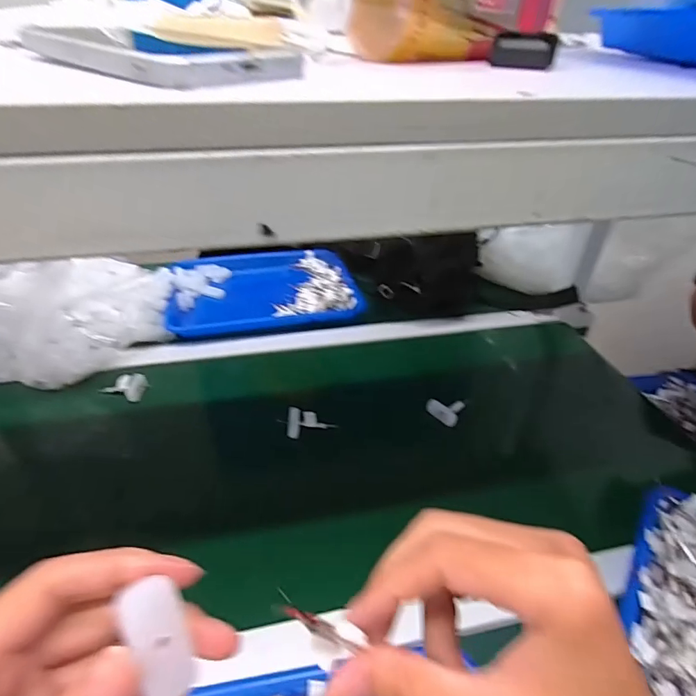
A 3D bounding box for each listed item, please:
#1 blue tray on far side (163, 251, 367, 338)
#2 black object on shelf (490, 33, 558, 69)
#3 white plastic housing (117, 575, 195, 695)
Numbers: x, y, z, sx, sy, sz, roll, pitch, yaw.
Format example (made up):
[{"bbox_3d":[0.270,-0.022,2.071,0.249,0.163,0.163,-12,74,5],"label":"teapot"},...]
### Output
[{"bbox_3d":[-0.154,-0.119,0.856,0.312,0.023,0.252,-6,39,-12],"label":"blue tray on far side"},{"bbox_3d":[0.107,-0.182,0.286,0.037,0.017,0.010,17,40,17],"label":"black object on shelf"},{"bbox_3d":[-0.064,0.100,0.161,0.018,0.039,0.006,-15,0,-23],"label":"white plastic housing"}]

